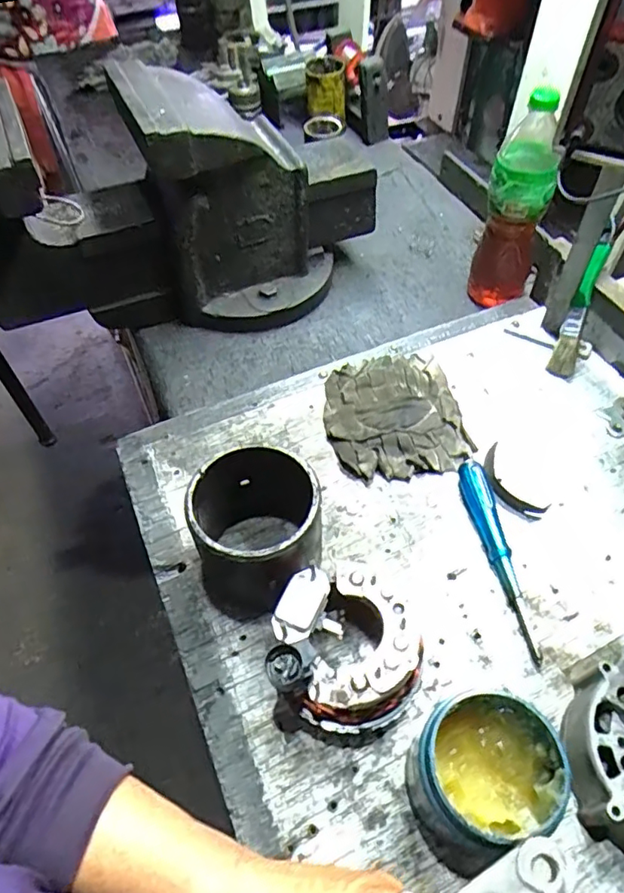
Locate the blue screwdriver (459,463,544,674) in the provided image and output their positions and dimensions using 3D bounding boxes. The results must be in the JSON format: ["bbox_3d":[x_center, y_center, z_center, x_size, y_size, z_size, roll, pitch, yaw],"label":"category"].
[{"bbox_3d":[0.176,0.100,0.527,0.026,0.025,0.191,-7,53,-4],"label":"blue screwdriver"}]

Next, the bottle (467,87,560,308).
[{"bbox_3d":[0.260,-0.298,0.721,0.080,0.253,0.075,17,55,13],"label":"bottle"}]

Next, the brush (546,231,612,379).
[{"bbox_3d":[0.317,-0.162,0.662,0.027,0.160,0.032,17,17,13],"label":"brush"}]

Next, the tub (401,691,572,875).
[{"bbox_3d":[0.117,0.228,0.389,0.091,0.098,0.083,-28,58,-19],"label":"tub"}]

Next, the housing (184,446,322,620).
[{"bbox_3d":[-0.046,0.078,0.494,0.107,0.117,0.113,-1,53,1],"label":"housing"}]

